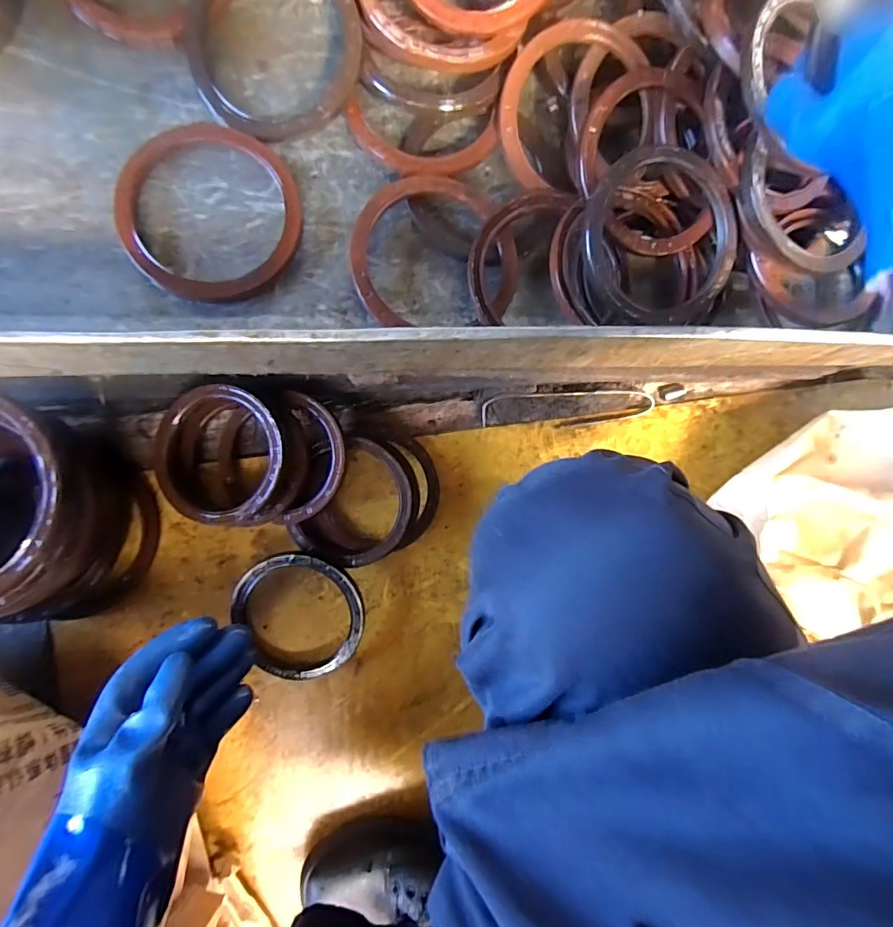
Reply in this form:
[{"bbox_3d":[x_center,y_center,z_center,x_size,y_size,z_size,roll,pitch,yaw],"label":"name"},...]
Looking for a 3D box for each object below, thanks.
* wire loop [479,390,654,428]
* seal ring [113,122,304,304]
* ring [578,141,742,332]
[{"bbox_3d":[0.153,-0.067,0.624,0.220,0.009,0.043,-3,99,-7],"label":"wire loop"},{"bbox_3d":[-0.215,-0.224,0.451,0.162,0.019,0.151,0,89,-8],"label":"seal ring"},{"bbox_3d":[0.199,-0.207,0.470,0.158,0.024,0.159,-3,104,-14],"label":"ring"}]

